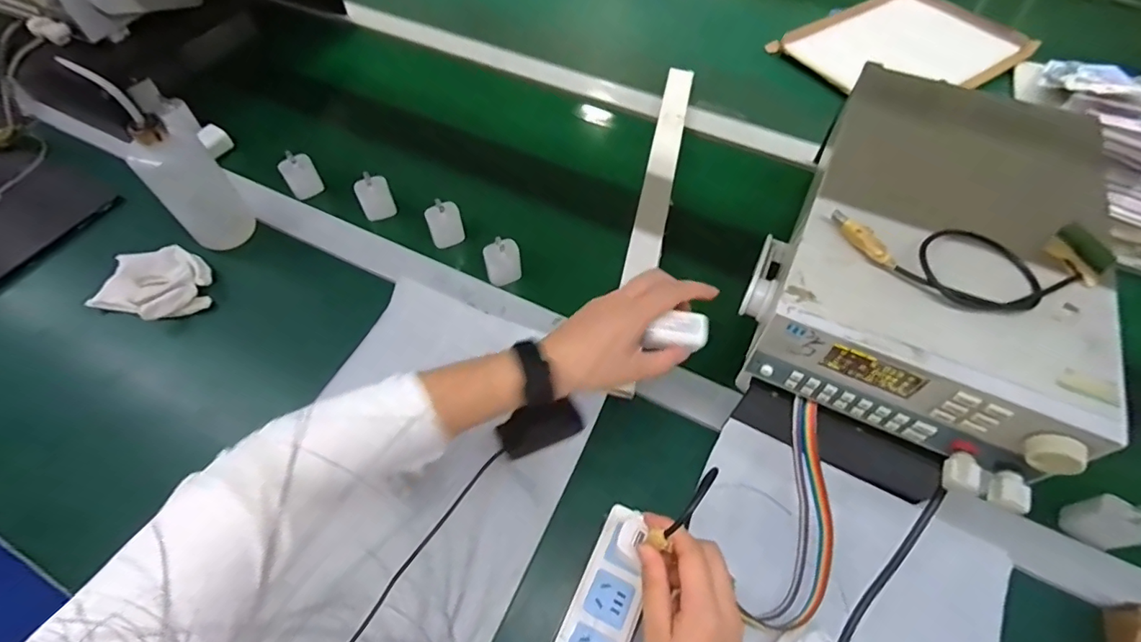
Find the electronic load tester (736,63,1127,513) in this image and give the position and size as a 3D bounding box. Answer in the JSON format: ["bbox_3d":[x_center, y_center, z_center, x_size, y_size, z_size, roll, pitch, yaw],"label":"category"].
[{"bbox_3d":[0.306,-0.062,0.439,0.230,0.095,0.331,26,60,16],"label":"electronic load tester"}]

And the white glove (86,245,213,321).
[{"bbox_3d":[-0.491,-0.044,0.609,0.124,0.032,0.086,7,57,4],"label":"white glove"}]

